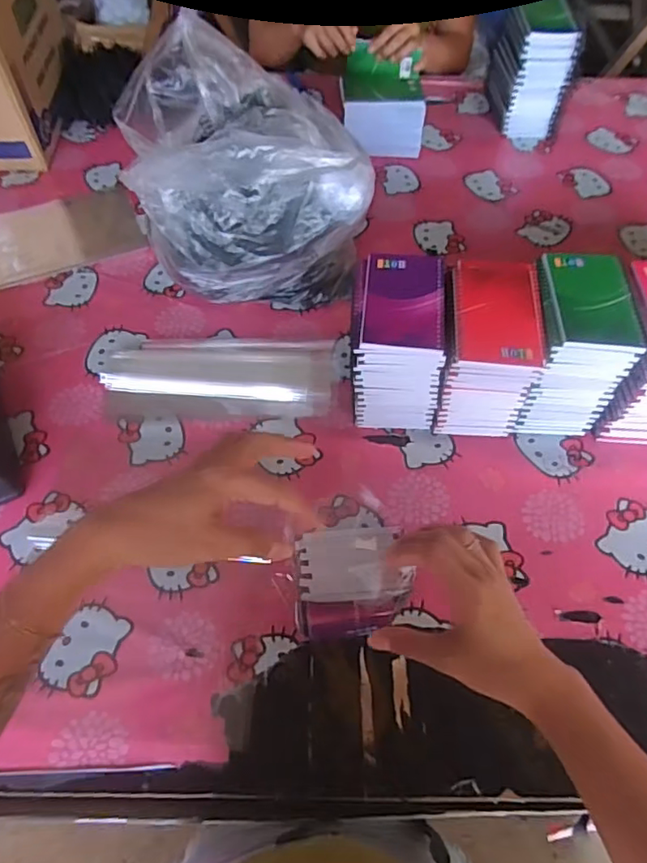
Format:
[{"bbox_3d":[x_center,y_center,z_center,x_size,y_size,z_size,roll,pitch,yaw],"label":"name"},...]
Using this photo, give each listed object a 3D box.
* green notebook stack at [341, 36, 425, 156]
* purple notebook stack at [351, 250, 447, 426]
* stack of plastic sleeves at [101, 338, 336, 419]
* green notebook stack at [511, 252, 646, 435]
[{"bbox_3d":[0.099,-0.576,0.998,0.136,0.091,0.212,1,56,0],"label":"green notebook stack"},{"bbox_3d":[0.079,-0.091,0.637,0.094,0.157,0.125,0,56,0],"label":"purple notebook stack"},{"bbox_3d":[-0.129,-0.070,0.724,0.283,0.012,0.128,0,56,0],"label":"stack of plastic sleeves"},{"bbox_3d":[0.266,-0.090,0.637,0.099,0.160,0.132,2,56,1],"label":"green notebook stack"}]

